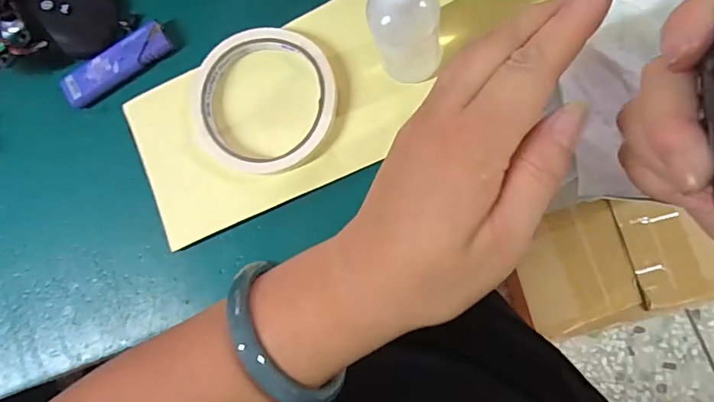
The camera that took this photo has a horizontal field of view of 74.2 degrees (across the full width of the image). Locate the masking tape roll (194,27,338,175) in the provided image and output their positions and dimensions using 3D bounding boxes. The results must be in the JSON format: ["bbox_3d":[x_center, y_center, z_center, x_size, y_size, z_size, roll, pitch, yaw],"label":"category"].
[{"bbox_3d":[-0.059,-0.064,0.301,0.091,0.013,0.092,0,89,8],"label":"masking tape roll"}]

